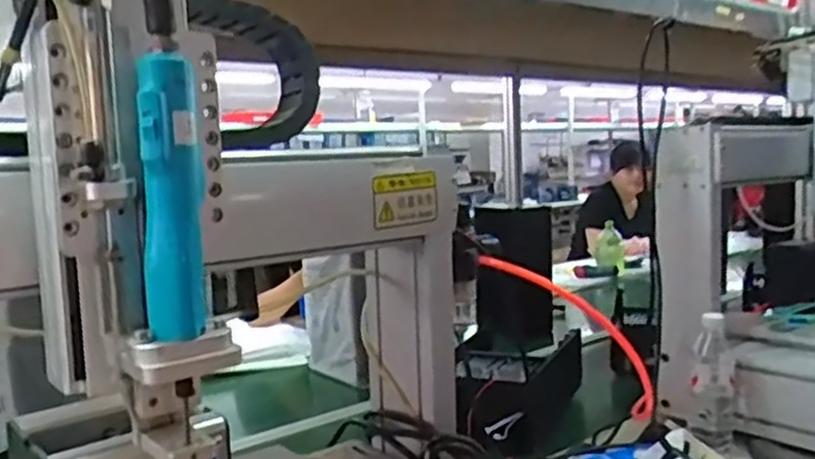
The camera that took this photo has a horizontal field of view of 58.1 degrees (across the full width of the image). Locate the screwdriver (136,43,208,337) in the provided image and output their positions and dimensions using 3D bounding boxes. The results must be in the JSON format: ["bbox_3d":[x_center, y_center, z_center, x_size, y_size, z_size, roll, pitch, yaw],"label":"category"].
[{"bbox_3d":[-0.141,-0.020,0.441,0.037,0.164,0.033,-3,6,-13],"label":"screwdriver"}]

